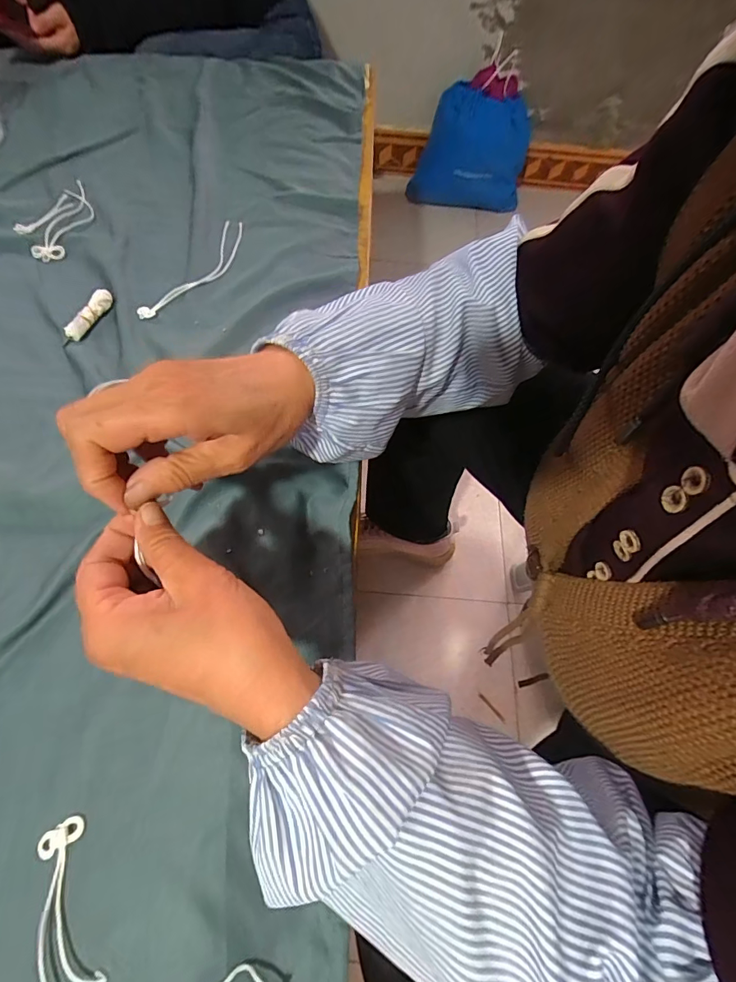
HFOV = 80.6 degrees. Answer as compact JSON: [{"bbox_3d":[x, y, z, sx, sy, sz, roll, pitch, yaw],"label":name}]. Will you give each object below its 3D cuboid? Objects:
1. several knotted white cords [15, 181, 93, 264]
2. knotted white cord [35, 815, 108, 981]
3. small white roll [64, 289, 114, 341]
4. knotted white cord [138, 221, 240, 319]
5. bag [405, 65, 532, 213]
[{"bbox_3d":[-0.392,-0.340,0.545,0.081,0.015,0.148,-3,63,-4],"label":"several knotted white cords"},{"bbox_3d":[-0.169,0.242,0.241,0.034,0.007,0.096,-23,66,-14],"label":"knotted white cord"},{"bbox_3d":[-0.291,-0.186,0.454,0.015,0.013,0.067,20,63,7],"label":"small white roll"},{"bbox_3d":[-0.192,-0.258,0.501,0.049,0.006,0.185,23,64,9],"label":"knotted white cord"},{"bbox_3d":[0.339,-1.094,1.392,0.382,0.323,0.135,-6,63,-6],"label":"bag"}]

